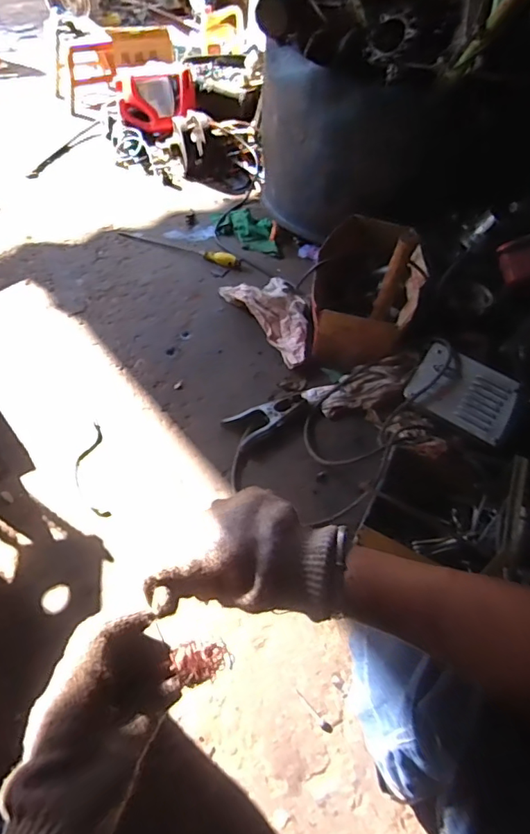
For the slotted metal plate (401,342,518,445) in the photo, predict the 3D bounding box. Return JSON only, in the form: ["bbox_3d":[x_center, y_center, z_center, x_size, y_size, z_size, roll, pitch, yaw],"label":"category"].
[{"bbox_3d":[0.399,-0.053,1.028,0.202,0.026,0.129,34,96,26],"label":"slotted metal plate"}]

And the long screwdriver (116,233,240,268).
[{"bbox_3d":[-0.254,-0.507,1.502,0.397,0.030,0.040,22,53,12],"label":"long screwdriver"}]

